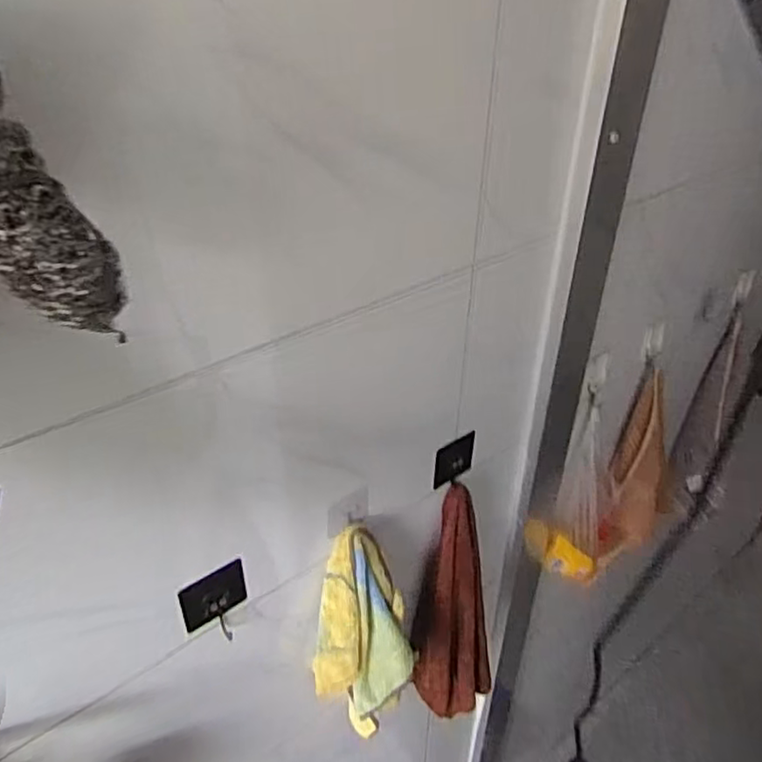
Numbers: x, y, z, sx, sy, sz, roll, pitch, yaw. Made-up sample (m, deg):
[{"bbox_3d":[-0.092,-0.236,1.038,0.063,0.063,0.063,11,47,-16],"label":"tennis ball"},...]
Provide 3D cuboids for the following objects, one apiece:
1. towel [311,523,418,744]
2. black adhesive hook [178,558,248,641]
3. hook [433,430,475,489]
[{"bbox_3d":[-0.022,0.322,0.801,0.118,0.325,0.079,-4,36,-7],"label":"towel"},{"bbox_3d":[-0.159,0.220,0.647,0.066,0.084,0.016,-26,44,-32],"label":"black adhesive hook"},{"bbox_3d":[0.092,0.098,0.817,0.064,0.060,0.013,-28,46,-34],"label":"hook"}]

